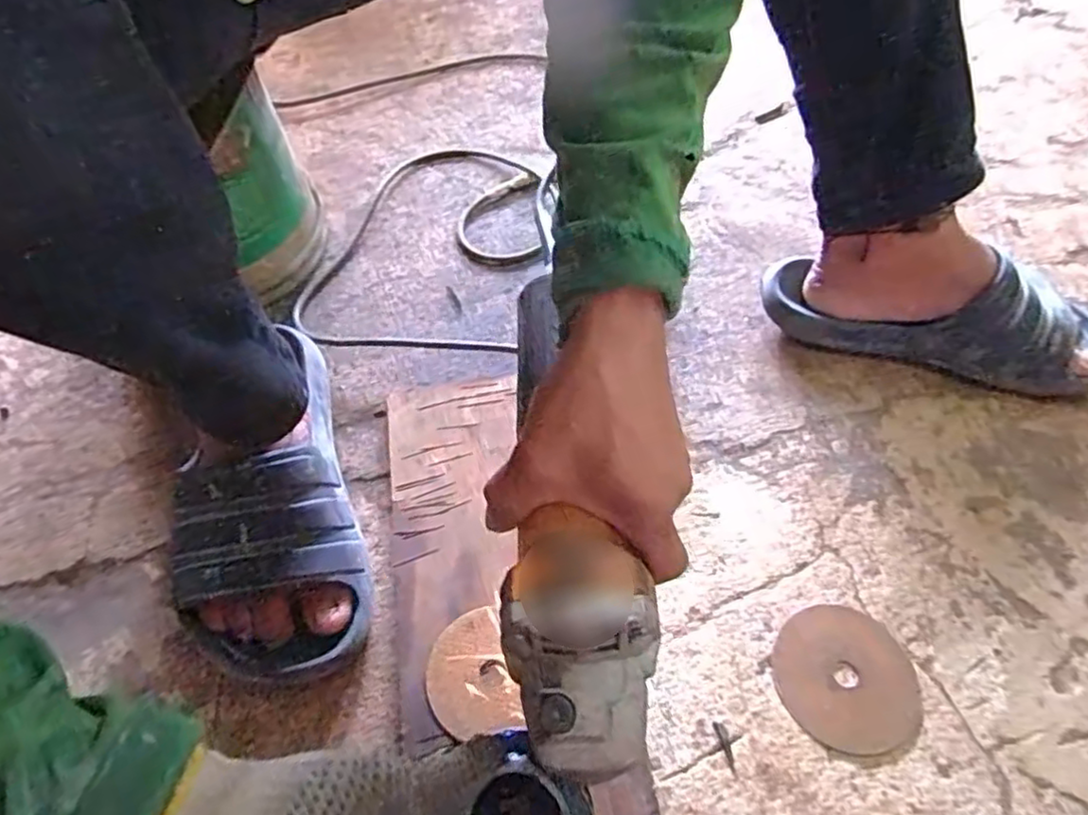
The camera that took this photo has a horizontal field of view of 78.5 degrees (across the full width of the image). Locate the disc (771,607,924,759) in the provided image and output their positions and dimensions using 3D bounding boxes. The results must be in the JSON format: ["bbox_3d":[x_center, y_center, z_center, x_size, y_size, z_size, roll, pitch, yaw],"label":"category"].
[{"bbox_3d":[0.189,0.167,0.416,0.085,0.004,0.084,3,55,3],"label":"disc"}]

